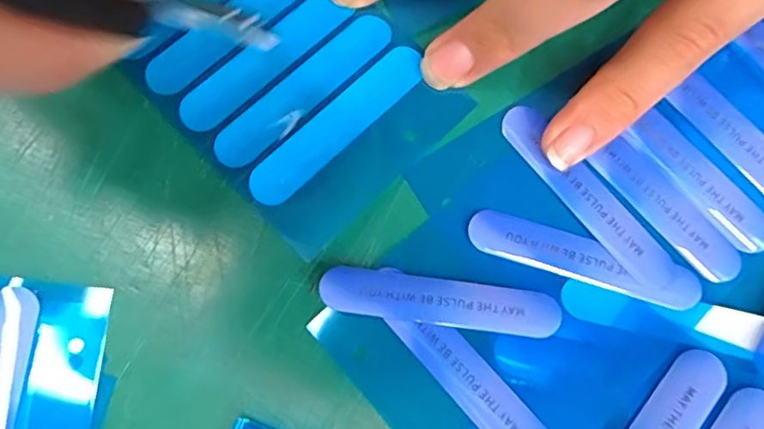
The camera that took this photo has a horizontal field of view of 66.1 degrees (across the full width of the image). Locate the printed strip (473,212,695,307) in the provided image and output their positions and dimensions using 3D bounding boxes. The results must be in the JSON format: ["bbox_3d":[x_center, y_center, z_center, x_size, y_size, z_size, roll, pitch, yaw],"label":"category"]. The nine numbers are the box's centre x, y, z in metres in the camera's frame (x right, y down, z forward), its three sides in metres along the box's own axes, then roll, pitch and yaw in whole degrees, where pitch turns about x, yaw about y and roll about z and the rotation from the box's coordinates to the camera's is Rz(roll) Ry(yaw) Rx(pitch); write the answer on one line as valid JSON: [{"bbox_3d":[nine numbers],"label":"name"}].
[{"bbox_3d":[0.045,0.010,0.130,0.050,0.004,0.011,16,76,4],"label":"printed strip"}]

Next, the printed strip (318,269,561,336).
[{"bbox_3d":[0.012,0.019,0.127,0.051,0.004,0.009,7,75,2],"label":"printed strip"}]

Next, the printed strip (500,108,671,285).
[{"bbox_3d":[0.047,-0.004,0.135,0.010,0.004,0.051,-39,78,-9],"label":"printed strip"}]

